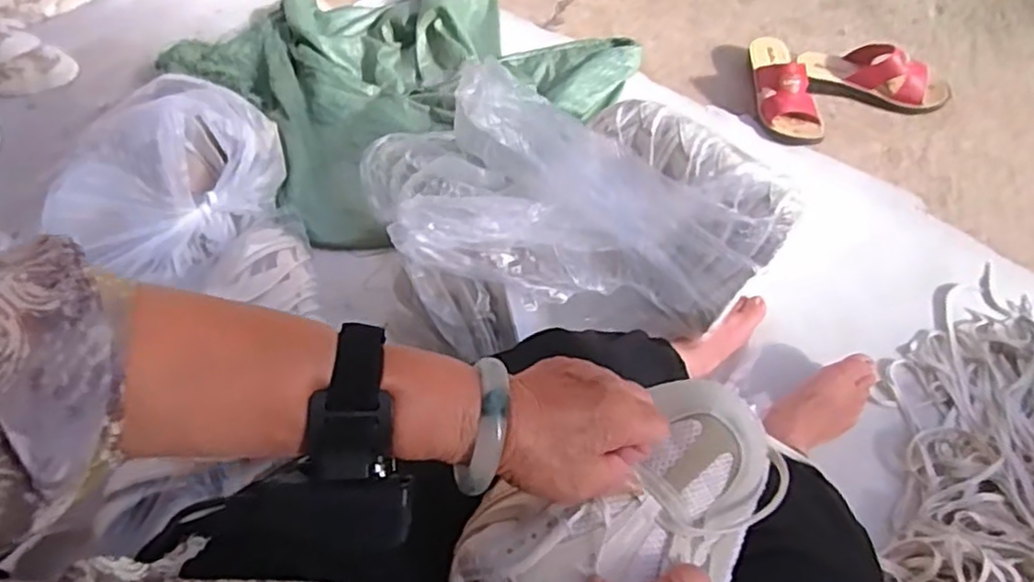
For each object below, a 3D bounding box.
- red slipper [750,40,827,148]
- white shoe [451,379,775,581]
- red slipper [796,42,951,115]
[{"bbox_3d":[0.438,-0.342,1.112,0.095,0.075,0.232,0,59,8],"label":"red slipper"},{"bbox_3d":[0.058,0.137,0.390,0.207,0.064,0.122,-28,61,-21],"label":"white shoe"},{"bbox_3d":[0.589,-0.352,1.118,0.241,0.077,0.091,11,61,14],"label":"red slipper"}]

